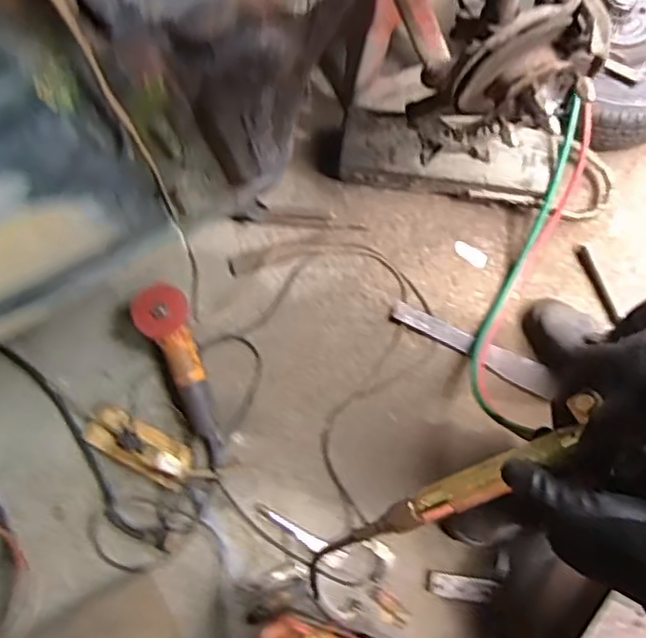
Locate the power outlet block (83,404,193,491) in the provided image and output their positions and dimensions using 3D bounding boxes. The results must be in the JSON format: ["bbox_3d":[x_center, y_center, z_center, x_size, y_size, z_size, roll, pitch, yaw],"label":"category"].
[{"bbox_3d":[-0.341,0.230,1.168,0.205,0.049,0.089,28,79,4],"label":"power outlet block"}]

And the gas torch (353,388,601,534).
[{"bbox_3d":[0.113,0.128,0.496,0.231,0.030,0.034,-38,78,27],"label":"gas torch"}]

